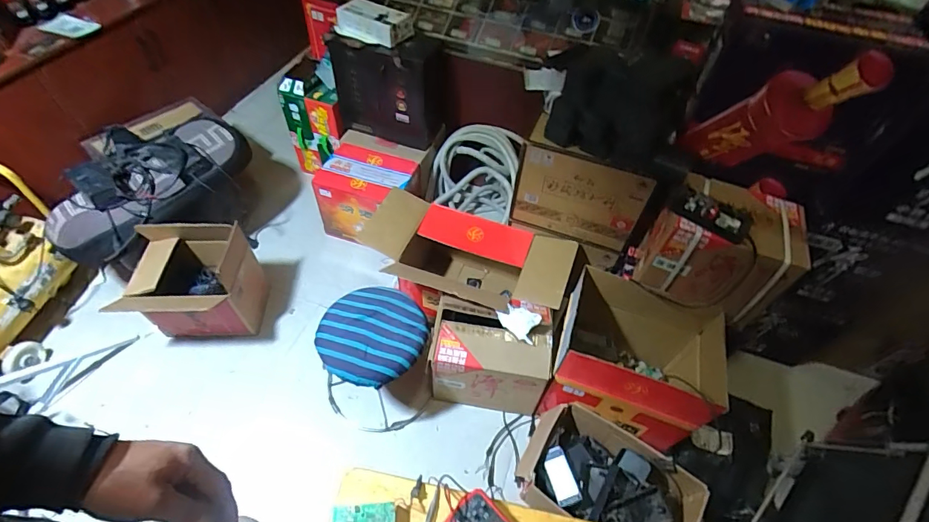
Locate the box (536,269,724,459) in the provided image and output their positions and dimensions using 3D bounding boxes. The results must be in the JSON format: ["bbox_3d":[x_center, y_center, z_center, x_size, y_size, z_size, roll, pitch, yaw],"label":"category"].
[{"bbox_3d":[0.467,0.288,1.261,0.408,0.331,0.325,16,53,8],"label":"box"}]

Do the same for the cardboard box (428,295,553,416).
[{"bbox_3d":[0.074,0.281,1.331,0.331,0.334,0.233,9,53,3],"label":"cardboard box"}]

